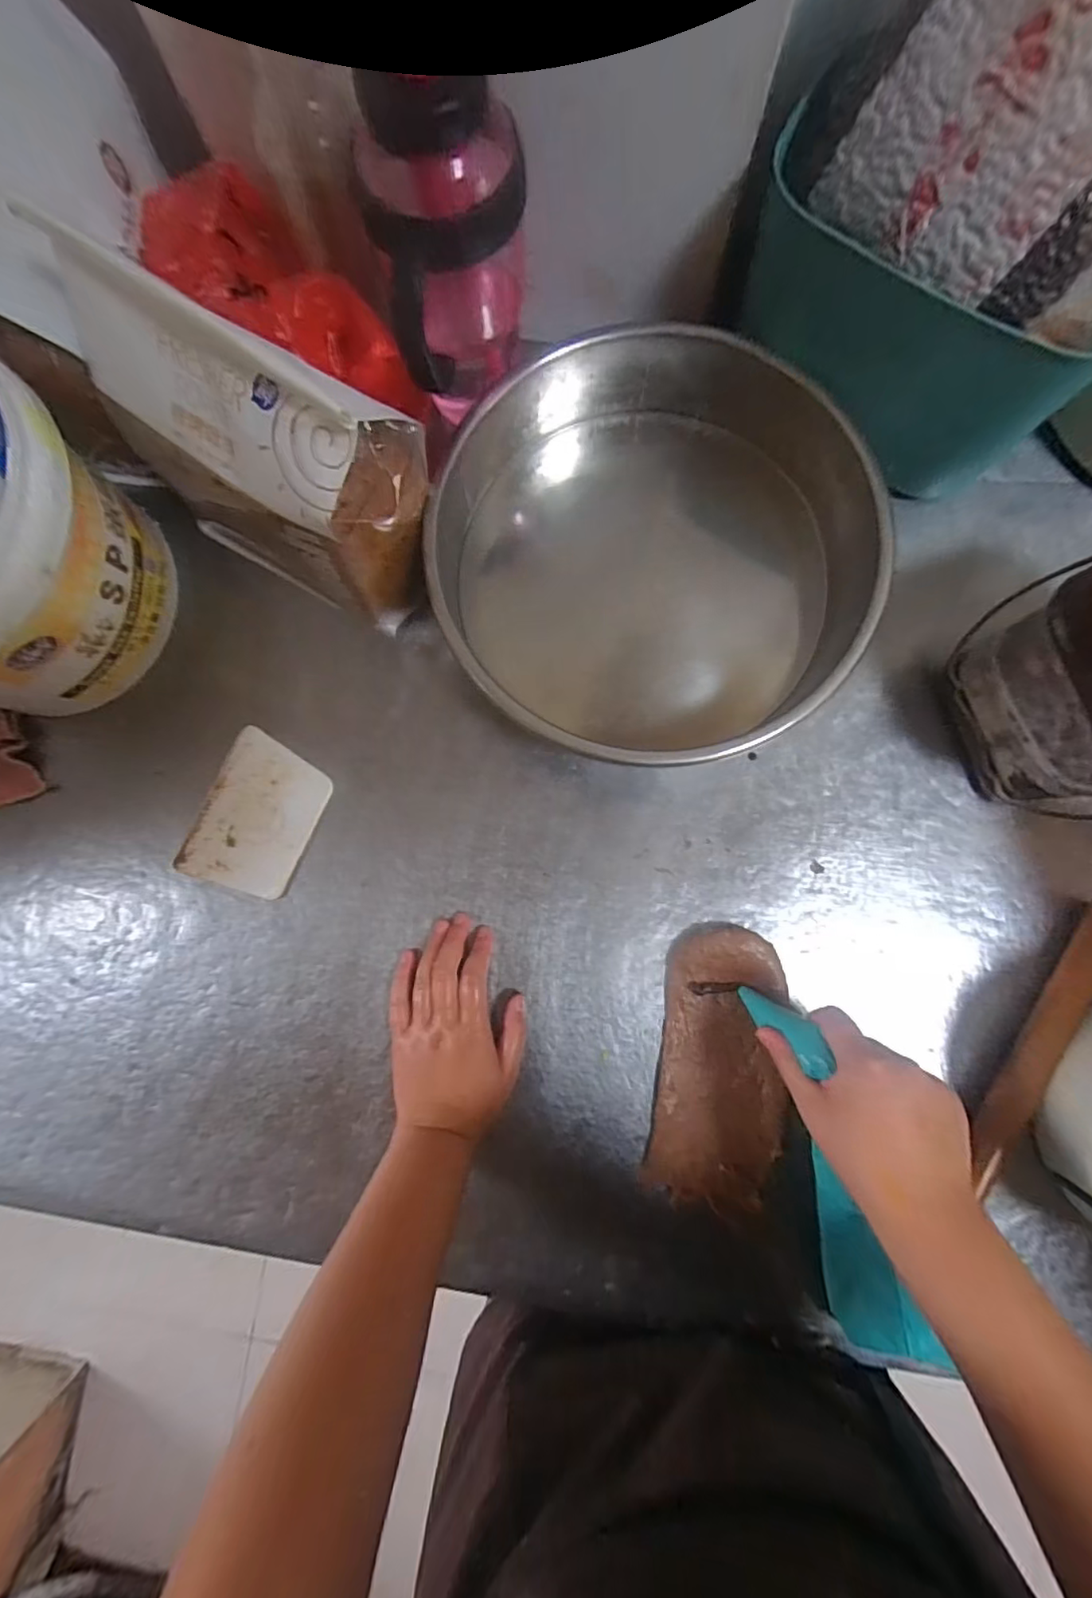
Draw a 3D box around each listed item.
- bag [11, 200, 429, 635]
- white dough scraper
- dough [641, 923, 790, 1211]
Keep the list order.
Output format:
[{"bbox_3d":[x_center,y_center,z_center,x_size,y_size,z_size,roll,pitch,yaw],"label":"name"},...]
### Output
[{"bbox_3d":[-0.191,-0.231,0.375,0.195,0.173,0.090,28,86,5],"label":"bag"},{"bbox_3d":[-0.238,0.016,0.465,0.091,0.007,0.127,24,85,2],"label":"white dough scraper"},{"bbox_3d":[0.135,0.204,0.430,0.094,0.017,0.205,8,85,3],"label":"dough"}]

